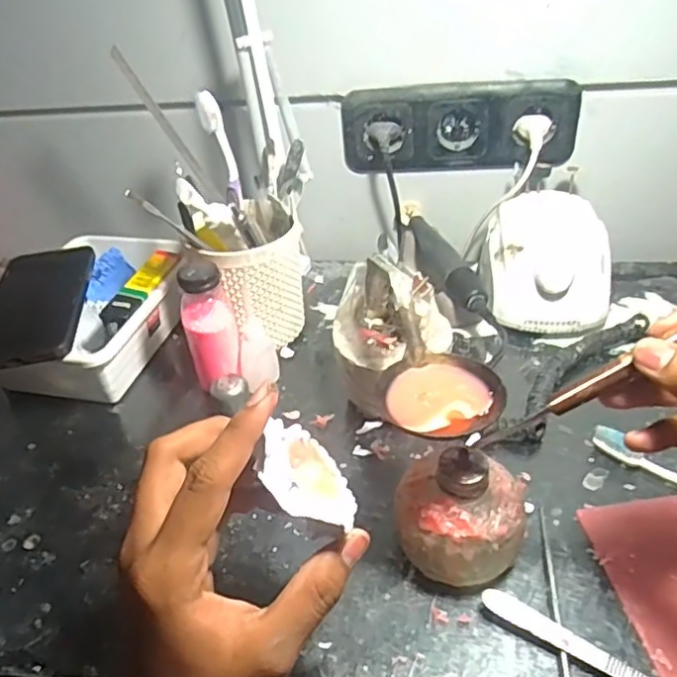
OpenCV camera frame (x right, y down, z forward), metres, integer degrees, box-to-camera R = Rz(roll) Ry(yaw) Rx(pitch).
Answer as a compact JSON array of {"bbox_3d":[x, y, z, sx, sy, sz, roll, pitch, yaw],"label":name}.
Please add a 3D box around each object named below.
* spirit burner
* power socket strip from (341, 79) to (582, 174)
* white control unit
[{"bbox_3d":[0.070,0.101,0.367,0.073,0.070,0.064,-1,39,6],"label":"spirit burner"},{"bbox_3d":[0.116,-0.207,0.611,0.221,0.081,0.030,2,38,10],"label":"power socket strip"},{"bbox_3d":[0.185,-0.071,0.562,0.101,0.065,0.137,1,38,8],"label":"white control unit"}]

